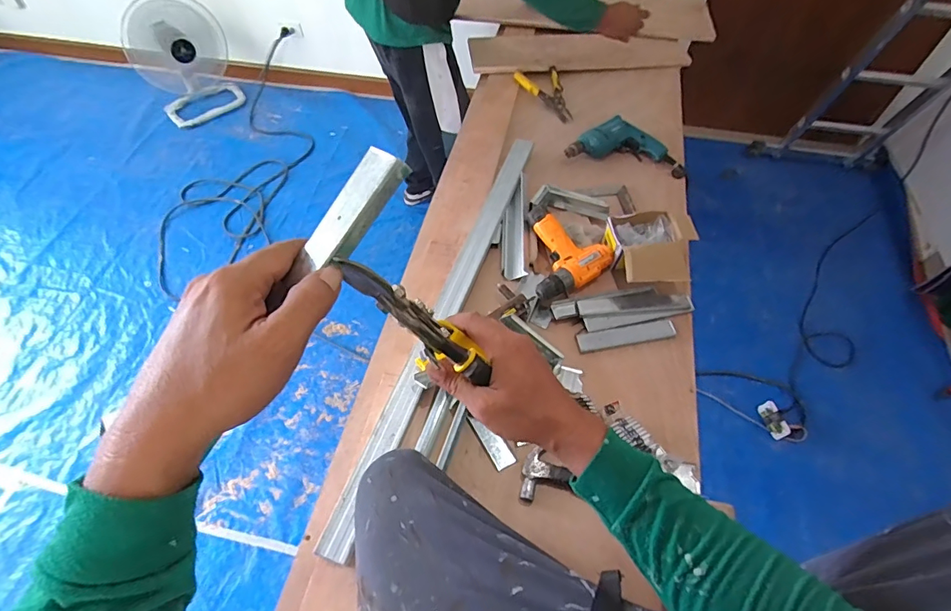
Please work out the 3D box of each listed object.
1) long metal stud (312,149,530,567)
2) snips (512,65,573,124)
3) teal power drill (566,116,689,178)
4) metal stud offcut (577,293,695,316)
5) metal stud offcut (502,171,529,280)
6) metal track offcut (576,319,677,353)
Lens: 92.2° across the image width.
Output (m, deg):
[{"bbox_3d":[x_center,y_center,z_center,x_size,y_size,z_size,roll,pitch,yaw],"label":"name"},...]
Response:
[{"bbox_3d":[-0.042,-0.017,0.937,0.084,0.047,1.004,17,58,11],"label":"long metal stud"},{"bbox_3d":[0.221,-0.624,1.360,0.137,0.034,0.246,-18,58,-13],"label":"snips"},{"bbox_3d":[0.398,-0.414,1.194,0.306,0.059,0.122,13,57,8],"label":"teal power drill"},{"bbox_3d":[0.324,-0.002,0.940,0.233,0.020,0.057,-4,56,-3],"label":"metal stud offcut"},{"bbox_3d":[0.091,-0.184,1.040,0.054,0.028,0.292,3,56,1],"label":"metal stud offcut"},{"bbox_3d":[0.299,0.057,0.910,0.196,0.014,0.040,-10,57,-7],"label":"metal track offcut"}]

